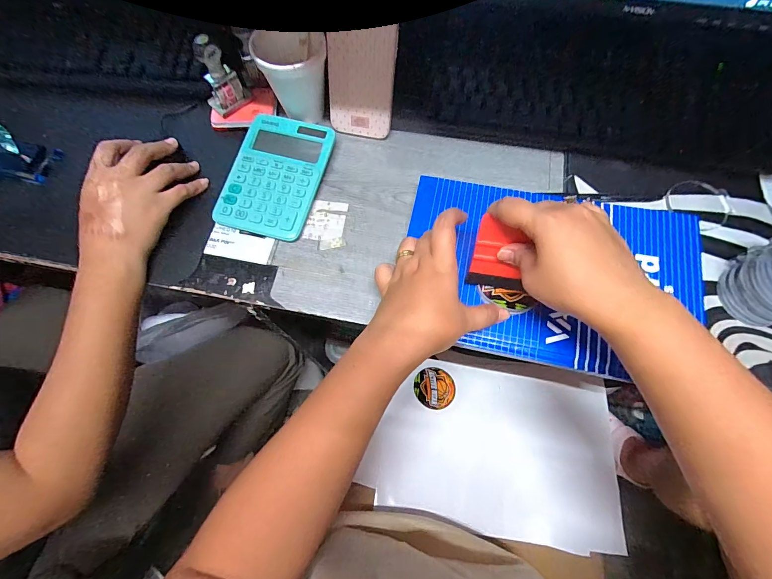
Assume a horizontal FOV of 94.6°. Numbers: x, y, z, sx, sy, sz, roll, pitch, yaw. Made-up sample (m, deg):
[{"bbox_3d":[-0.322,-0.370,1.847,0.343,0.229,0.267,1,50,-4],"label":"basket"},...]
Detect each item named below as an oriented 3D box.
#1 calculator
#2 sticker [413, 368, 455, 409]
[{"bbox_3d":[-0.126,-0.133,0.414,0.102,0.018,0.149,14,71,5],"label":"calculator"},{"bbox_3d":[0.070,0.140,0.508,0.058,0.004,0.057,2,63,-4],"label":"sticker"}]

